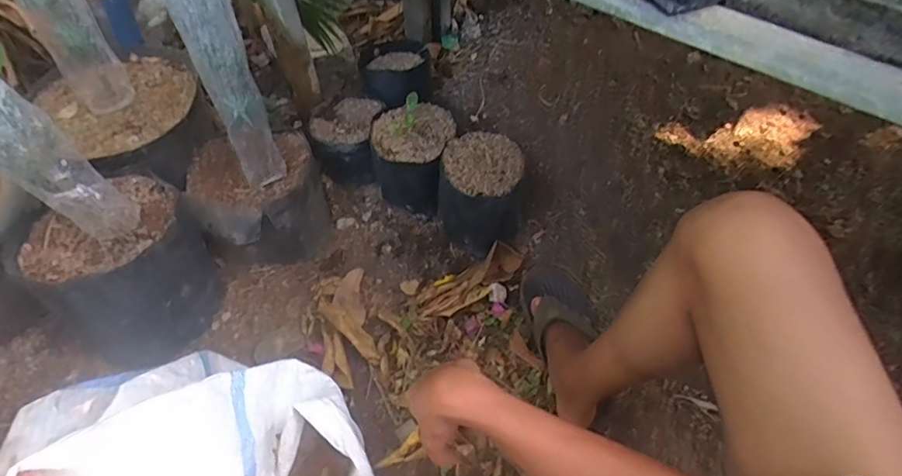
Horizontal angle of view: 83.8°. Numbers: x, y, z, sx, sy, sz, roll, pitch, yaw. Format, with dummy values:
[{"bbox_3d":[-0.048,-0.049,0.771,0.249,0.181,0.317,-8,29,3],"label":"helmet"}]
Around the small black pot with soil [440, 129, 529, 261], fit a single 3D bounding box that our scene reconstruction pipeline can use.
[{"bbox_3d":[0.053,-0.074,0.902,0.142,0.178,0.149,0,56,0],"label":"small black pot with soil"}]

